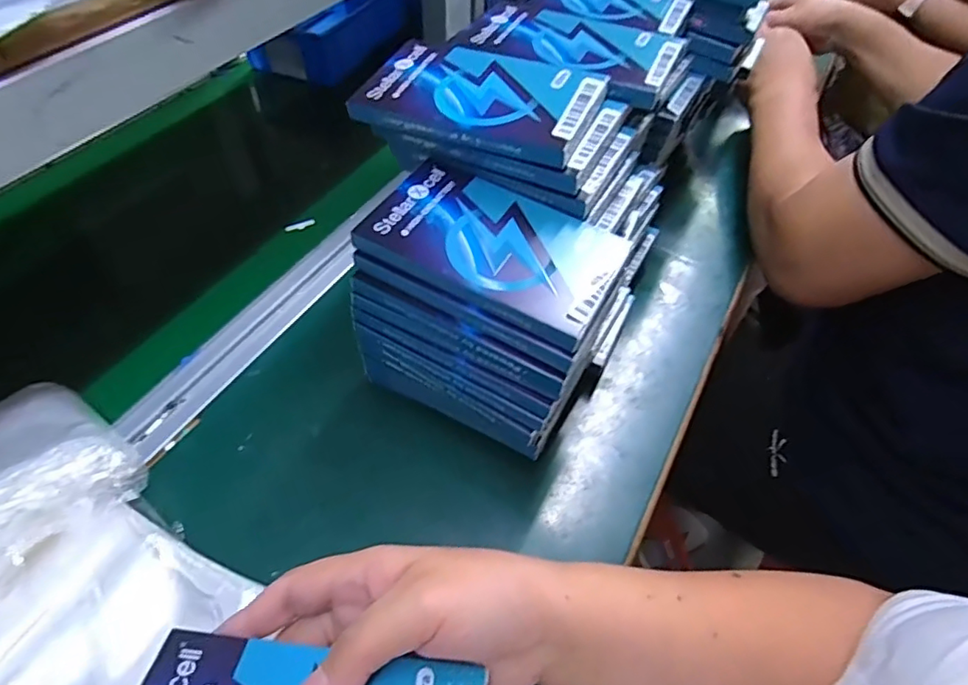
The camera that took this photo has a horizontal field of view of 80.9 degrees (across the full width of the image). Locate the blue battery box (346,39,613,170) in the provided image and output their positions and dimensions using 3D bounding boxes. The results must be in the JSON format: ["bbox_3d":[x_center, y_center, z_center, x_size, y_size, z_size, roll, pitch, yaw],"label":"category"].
[{"bbox_3d":[-0.001,-0.146,0.334,0.129,0.020,0.083,20,54,14],"label":"blue battery box"}]

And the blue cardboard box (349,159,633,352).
[{"bbox_3d":[0.005,-0.052,0.306,0.130,0.018,0.079,23,55,16],"label":"blue cardboard box"}]

